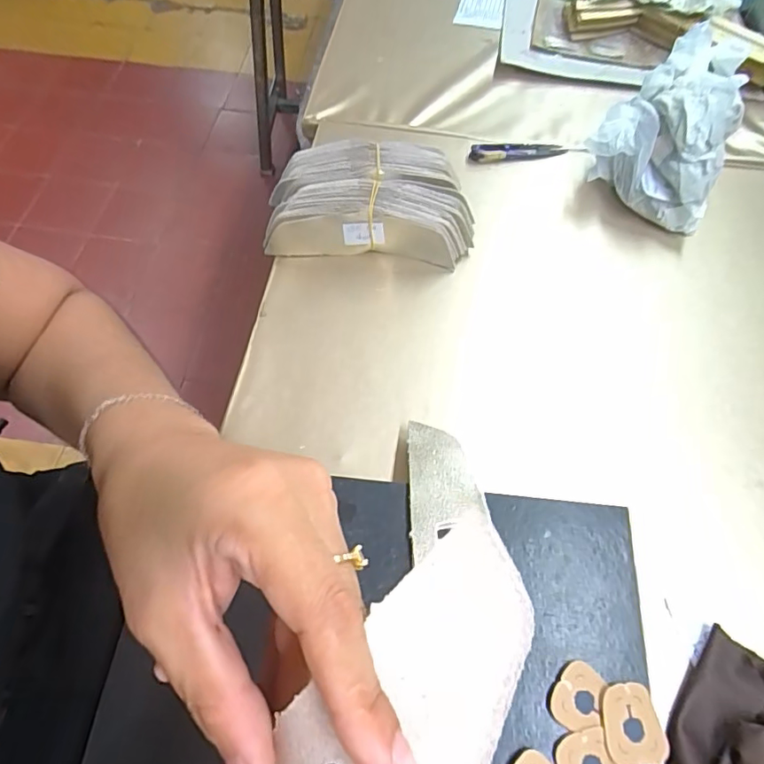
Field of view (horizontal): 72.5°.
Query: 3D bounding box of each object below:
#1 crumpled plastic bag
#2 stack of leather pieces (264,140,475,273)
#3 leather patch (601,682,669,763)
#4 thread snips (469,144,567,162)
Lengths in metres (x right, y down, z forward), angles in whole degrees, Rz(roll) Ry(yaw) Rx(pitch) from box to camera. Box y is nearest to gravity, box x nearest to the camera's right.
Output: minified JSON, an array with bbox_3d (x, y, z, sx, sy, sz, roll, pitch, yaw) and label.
[{"bbox_3d":[0.271,-0.245,0.497,0.115,0.101,0.166,22,63,11],"label":"crumpled plastic bag"},{"bbox_3d":[-0.009,-0.162,0.472,0.178,0.056,0.096,4,61,1],"label":"stack of leather pieces"},{"bbox_3d":[0.136,0.186,0.282,0.032,0.004,0.038,-3,61,-3],"label":"leather patch"},{"bbox_3d":[0.141,-0.240,0.542,0.101,0.012,0.019,-6,62,-4],"label":"thread snips"}]

